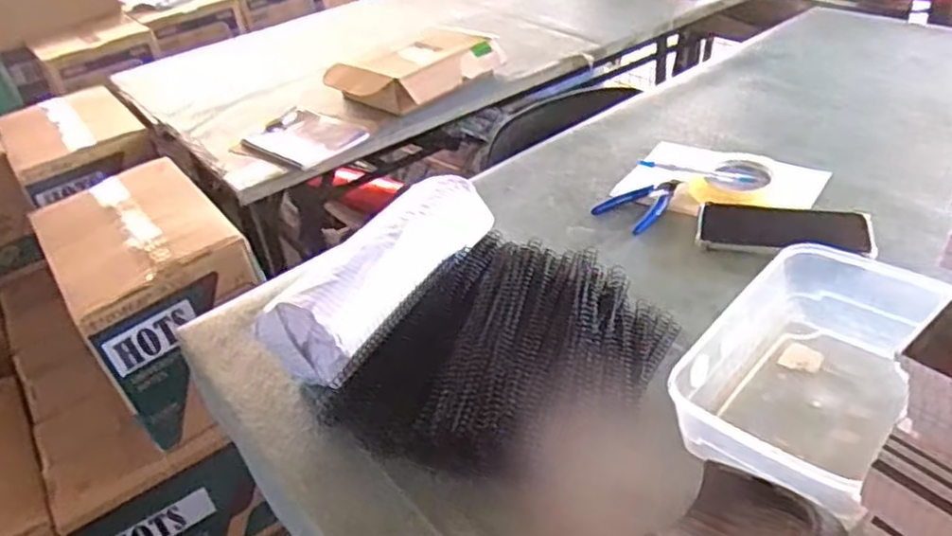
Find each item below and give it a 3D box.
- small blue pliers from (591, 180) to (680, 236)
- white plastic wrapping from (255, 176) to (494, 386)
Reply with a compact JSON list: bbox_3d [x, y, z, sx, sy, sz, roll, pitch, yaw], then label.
[{"bbox_3d":[0.203,-0.076,0.848,0.109,0.009,0.076,-26,41,-24],"label":"small blue pliers"},{"bbox_3d":[-0.090,-0.004,0.706,0.091,0.076,0.264,20,45,32],"label":"white plastic wrapping"}]

